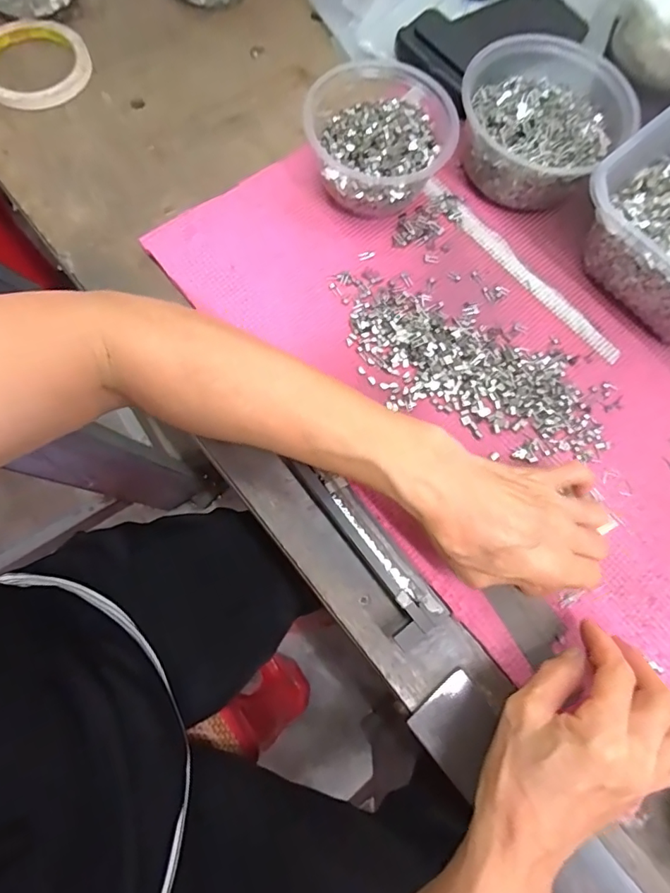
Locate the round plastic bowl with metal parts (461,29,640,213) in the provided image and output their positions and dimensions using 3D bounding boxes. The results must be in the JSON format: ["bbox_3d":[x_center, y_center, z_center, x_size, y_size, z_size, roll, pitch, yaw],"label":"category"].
[{"bbox_3d":[0.169,-0.263,0.404,0.127,0.071,0.119,1,74,-4],"label":"round plastic bowl with metal parts"}]

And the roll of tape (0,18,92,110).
[{"bbox_3d":[-0.276,-0.352,0.448,0.096,0.017,0.096,1,74,-4],"label":"roll of tape"}]

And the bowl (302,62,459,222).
[{"bbox_3d":[0.037,-0.246,0.397,0.107,0.068,0.115,1,74,-4],"label":"bowl"}]

